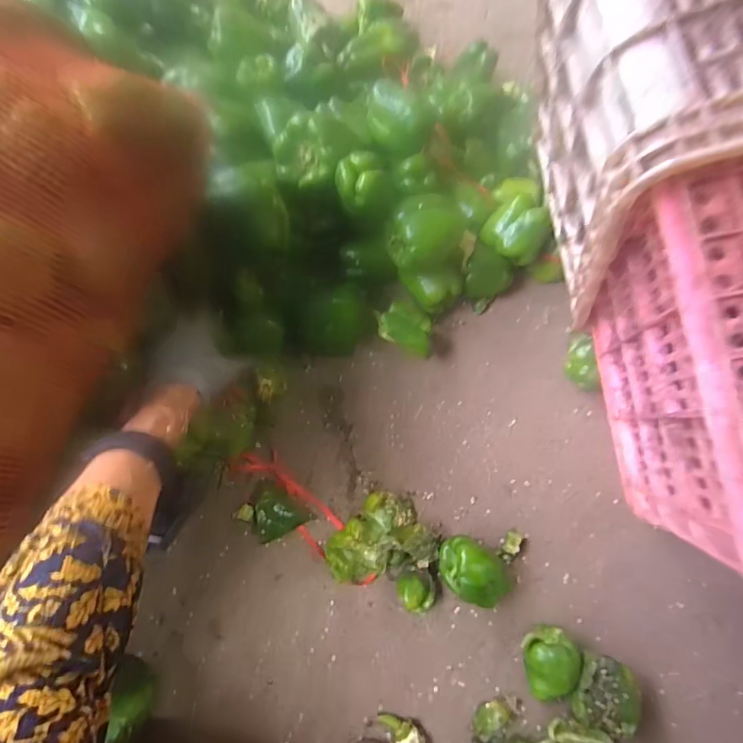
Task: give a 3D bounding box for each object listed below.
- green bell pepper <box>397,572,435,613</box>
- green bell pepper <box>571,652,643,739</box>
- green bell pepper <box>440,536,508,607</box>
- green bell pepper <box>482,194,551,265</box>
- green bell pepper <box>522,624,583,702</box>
[{"bbox_3d":[0.054,0.268,0.548,0.044,0.034,0.043,1,72,-3],"label":"green bell pepper"},{"bbox_3d":[0.261,0.360,0.508,0.064,0.050,0.072,15,72,2],"label":"green bell pepper"},{"bbox_3d":[0.125,0.243,0.539,0.096,0.072,0.058,34,74,8],"label":"green bell pepper"},{"bbox_3d":[0.202,-0.197,0.630,0.074,0.061,0.084,-27,76,-11],"label":"green bell pepper"},{"bbox_3d":[0.206,0.334,0.515,0.063,0.062,0.075,-12,73,-6],"label":"green bell pepper"}]

